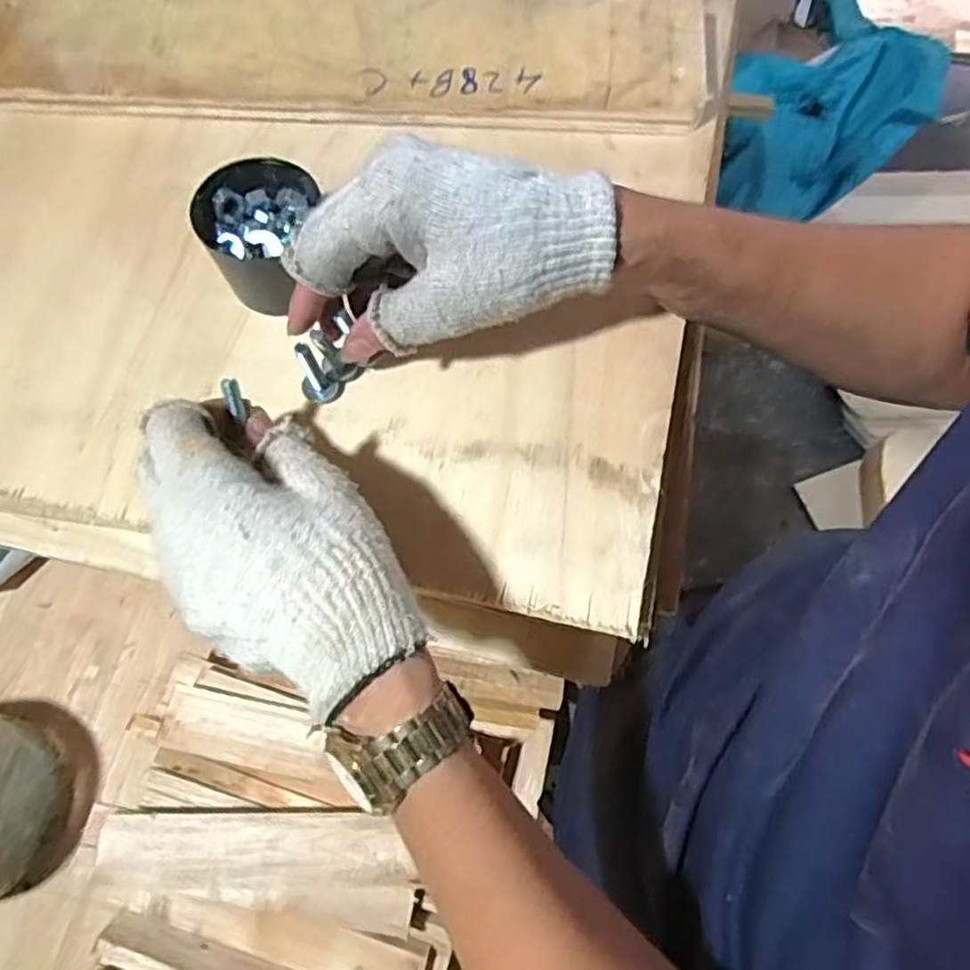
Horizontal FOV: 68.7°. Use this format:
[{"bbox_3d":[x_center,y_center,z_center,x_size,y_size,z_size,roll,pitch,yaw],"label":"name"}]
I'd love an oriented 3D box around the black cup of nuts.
[{"bbox_3d":[-0.121,-0.132,0.372,0.051,0.050,0.056,0,70,1],"label":"black cup of nuts"}]

